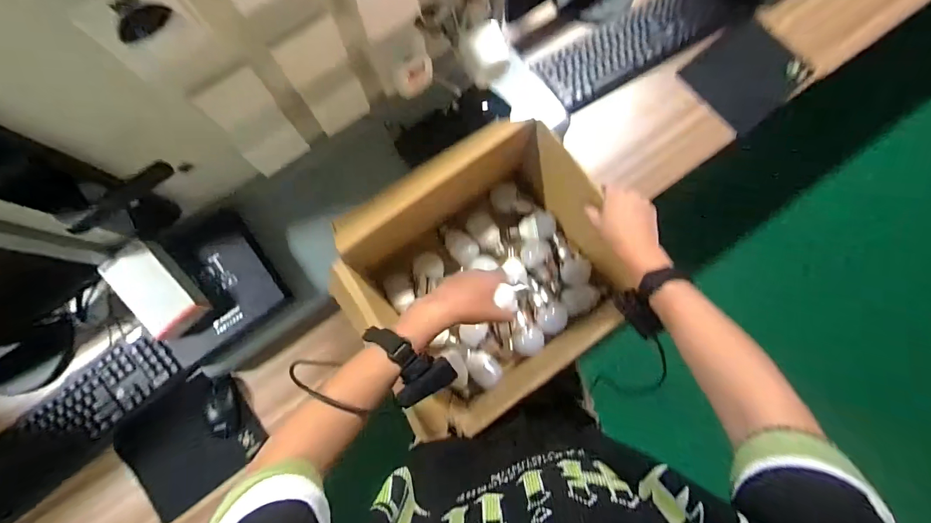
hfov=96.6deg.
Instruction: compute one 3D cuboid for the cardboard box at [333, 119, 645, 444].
[{"bbox_3d":[0.037,0.018,0.708,0.389,0.228,0.384,-28,82,-4],"label":"cardboard box"}]

